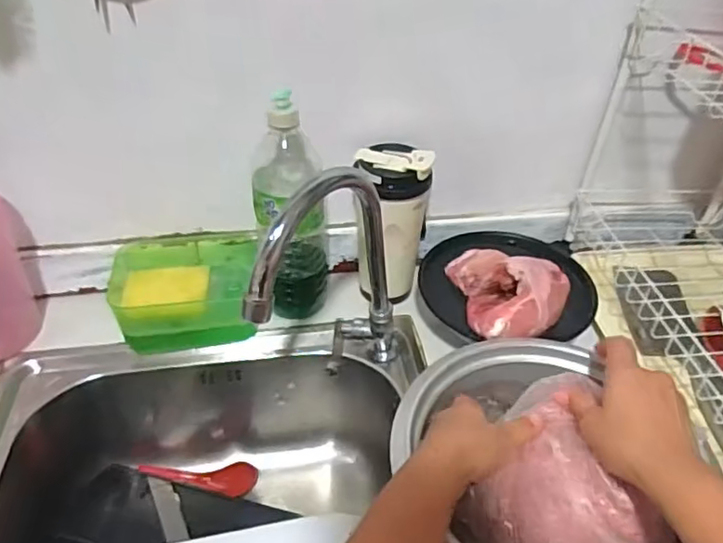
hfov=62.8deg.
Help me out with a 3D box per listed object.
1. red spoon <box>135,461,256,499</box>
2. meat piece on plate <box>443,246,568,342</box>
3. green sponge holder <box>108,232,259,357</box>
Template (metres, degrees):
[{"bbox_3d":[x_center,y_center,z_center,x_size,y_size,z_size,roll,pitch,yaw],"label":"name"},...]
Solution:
[{"bbox_3d":[-0.198,0.253,0.725,0.140,0.021,0.050,8,39,-12],"label":"red spoon"},{"bbox_3d":[0.160,0.010,0.626,0.111,0.059,0.136,-4,40,-6],"label":"meat piece on plate"},{"bbox_3d":[-0.201,0.026,0.701,0.170,0.079,0.118,-9,41,-12],"label":"green sponge holder"}]

